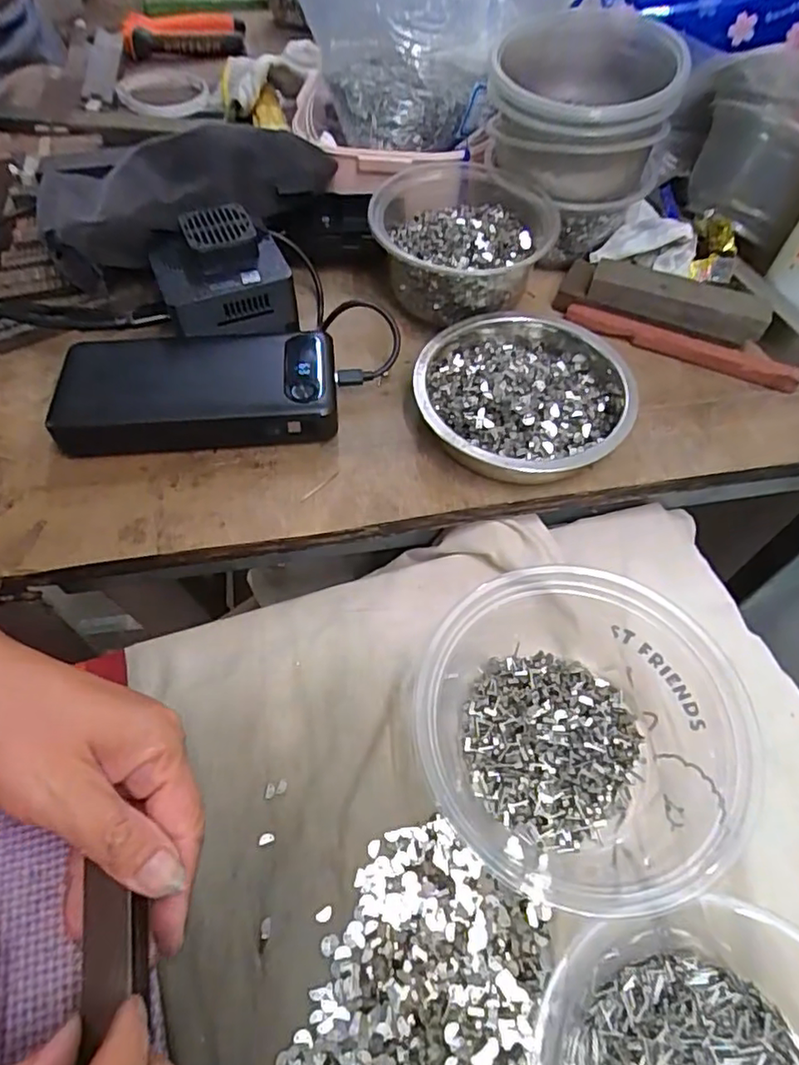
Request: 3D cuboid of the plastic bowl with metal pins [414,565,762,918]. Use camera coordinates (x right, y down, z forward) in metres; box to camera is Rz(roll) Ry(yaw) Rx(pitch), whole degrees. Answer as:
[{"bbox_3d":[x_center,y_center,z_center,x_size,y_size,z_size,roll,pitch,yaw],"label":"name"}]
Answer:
[{"bbox_3d":[0.084,0.085,0.267,0.143,0.055,0.139,1,61,-2],"label":"plastic bowl with metal pins"}]

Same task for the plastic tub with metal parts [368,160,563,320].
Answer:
[{"bbox_3d":[0.036,-0.185,0.395,0.112,0.054,0.105,0,57,-1],"label":"plastic tub with metal parts"}]

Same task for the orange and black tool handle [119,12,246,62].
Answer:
[{"bbox_3d":[-0.227,-0.523,0.637,0.134,0.034,0.055,9,61,3],"label":"orange and black tool handle"}]

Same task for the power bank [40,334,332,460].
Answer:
[{"bbox_3d":[-0.116,-0.084,0.353,0.152,0.025,0.073,-4,57,-3],"label":"power bank"}]

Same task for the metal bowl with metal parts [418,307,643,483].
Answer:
[{"bbox_3d":[0.072,-0.081,0.351,0.123,0.033,0.120,0,57,-1],"label":"metal bowl with metal parts"}]

